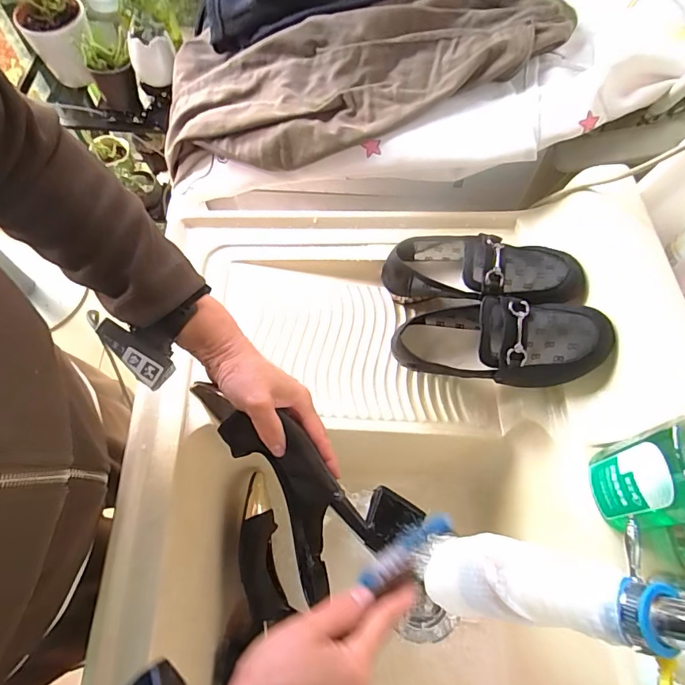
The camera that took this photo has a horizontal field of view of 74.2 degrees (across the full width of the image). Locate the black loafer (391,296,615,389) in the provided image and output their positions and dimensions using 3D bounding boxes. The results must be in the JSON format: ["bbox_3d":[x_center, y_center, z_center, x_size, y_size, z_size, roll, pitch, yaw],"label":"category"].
[{"bbox_3d":[0.171,-0.002,0.500,0.216,0.073,0.078,0,62,20],"label":"black loafer"}]

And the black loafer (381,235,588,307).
[{"bbox_3d":[0.169,-0.087,0.552,0.225,0.065,0.090,8,63,18],"label":"black loafer"}]

